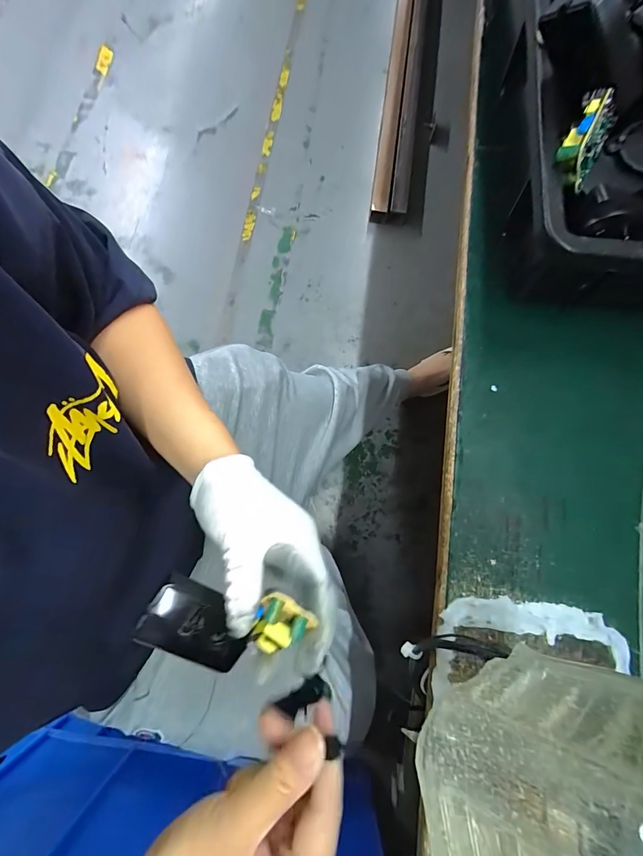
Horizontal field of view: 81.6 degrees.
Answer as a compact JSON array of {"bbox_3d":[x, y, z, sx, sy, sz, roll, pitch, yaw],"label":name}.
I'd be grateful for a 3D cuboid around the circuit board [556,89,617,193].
[{"bbox_3d":[0.168,-0.184,0.242,0.021,0.034,0.050,24,87,39],"label":"circuit board"}]

